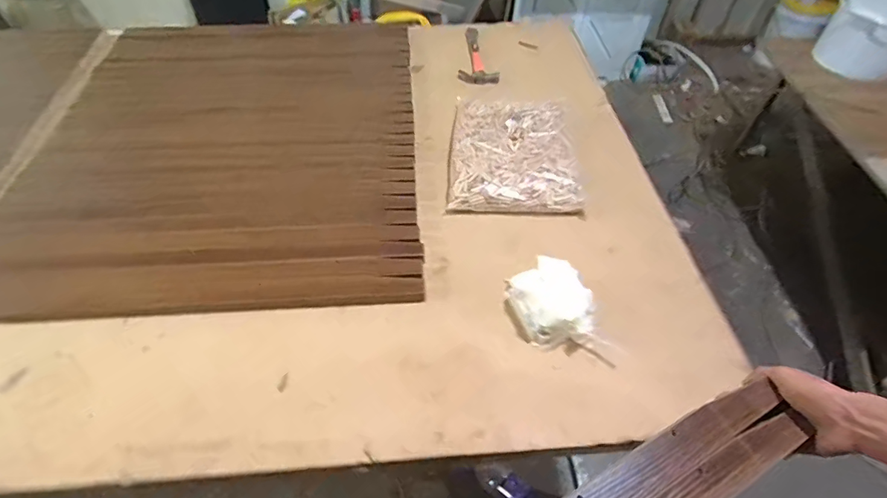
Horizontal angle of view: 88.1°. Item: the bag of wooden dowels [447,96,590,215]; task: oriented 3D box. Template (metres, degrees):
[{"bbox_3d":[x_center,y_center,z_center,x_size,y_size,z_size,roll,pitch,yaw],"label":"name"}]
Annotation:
[{"bbox_3d":[0.149,-0.210,0.966,0.264,0.039,0.330,3,56,1],"label":"bag of wooden dowels"}]

